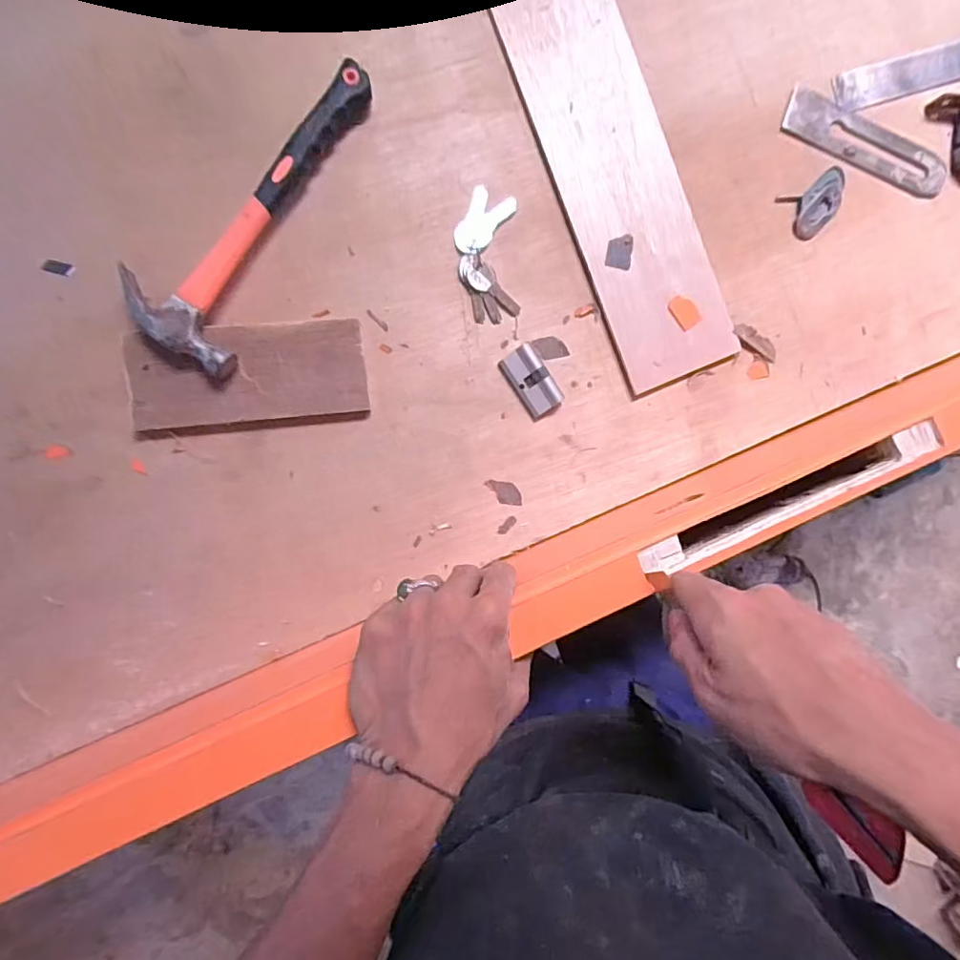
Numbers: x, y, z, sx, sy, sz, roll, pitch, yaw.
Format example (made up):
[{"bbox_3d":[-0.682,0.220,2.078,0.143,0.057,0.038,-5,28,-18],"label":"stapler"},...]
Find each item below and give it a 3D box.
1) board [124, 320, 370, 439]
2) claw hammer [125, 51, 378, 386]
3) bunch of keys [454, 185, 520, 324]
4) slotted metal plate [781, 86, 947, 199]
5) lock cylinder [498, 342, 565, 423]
[{"bbox_3d":[-0.184,-0.083,0.439,0.178,0.021,0.080,-7,94,-9],"label":"board"},{"bbox_3d":[-0.183,-0.220,0.423,0.092,0.031,0.265,26,88,-9],"label":"claw hammer"},{"bbox_3d":[0.006,-0.195,0.472,0.051,0.013,0.111,-2,93,-9],"label":"bunch of keys"},{"bbox_3d":[0.379,-0.326,0.532,0.181,0.004,0.051,19,89,-9],"label":"slotted metal plate"},{"bbox_3d":[0.045,-0.087,0.480,0.034,0.014,0.062,-37,97,-6],"label":"lock cylinder"}]

